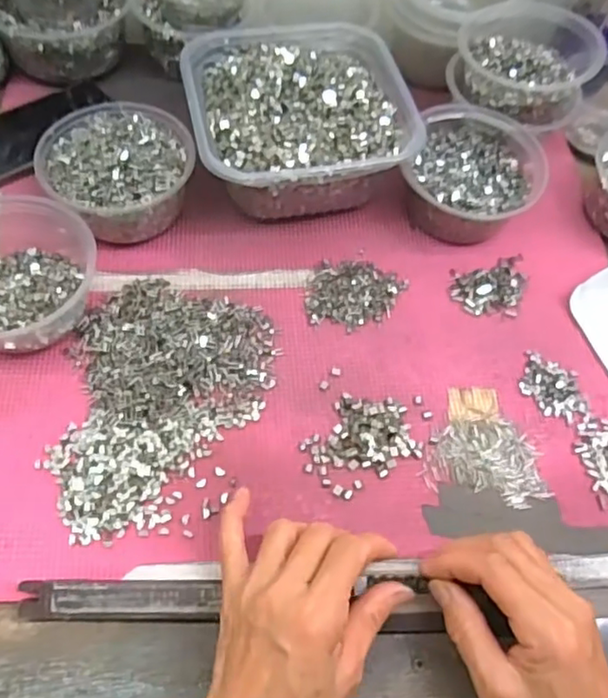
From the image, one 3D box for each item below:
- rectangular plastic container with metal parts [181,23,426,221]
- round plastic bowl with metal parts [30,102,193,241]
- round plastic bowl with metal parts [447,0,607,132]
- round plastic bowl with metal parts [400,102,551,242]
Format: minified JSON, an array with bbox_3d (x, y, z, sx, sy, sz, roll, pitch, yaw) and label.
[{"bbox_3d":[-0.010,-0.199,0.527,0.168,0.071,0.191,-10,60,-10],"label":"rectangular plastic container with metal parts"},{"bbox_3d":[-0.144,-0.139,0.492,0.110,0.060,0.113,2,59,-3],"label":"round plastic bowl with metal parts"},{"bbox_3d":[0.187,-0.242,0.531,0.115,0.058,0.105,2,62,-3],"label":"round plastic bowl with metal parts"},{"bbox_3d":[0.138,-0.142,0.514,0.101,0.058,0.115,19,59,7],"label":"round plastic bowl with metal parts"}]

